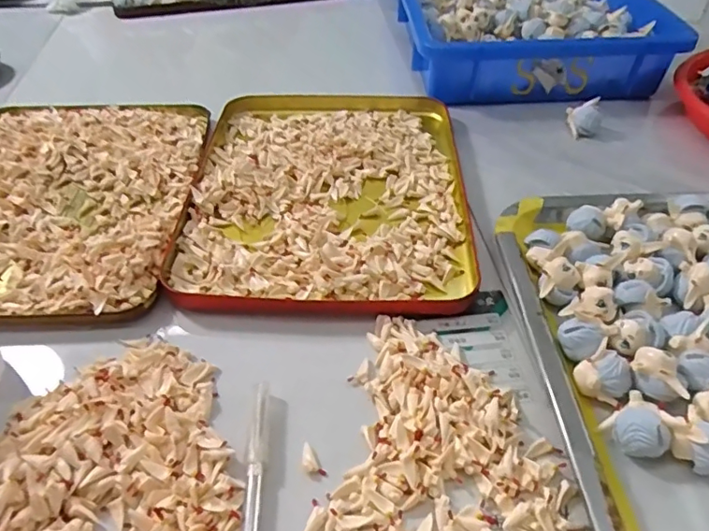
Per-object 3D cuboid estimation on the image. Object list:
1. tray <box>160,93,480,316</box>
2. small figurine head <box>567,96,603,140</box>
[{"bbox_3d":[-0.019,-0.068,0.415,0.199,0.019,0.261,1,47,0],"label":"tray"},{"bbox_3d":[0.201,-0.128,0.466,0.024,0.027,0.024,-5,47,-5],"label":"small figurine head"}]

